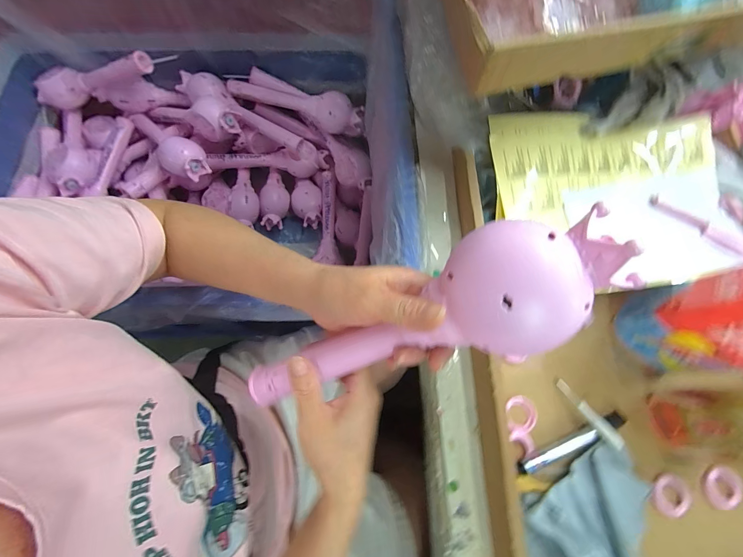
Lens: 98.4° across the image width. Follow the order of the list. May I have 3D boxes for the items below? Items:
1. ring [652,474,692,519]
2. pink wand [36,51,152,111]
[{"bbox_3d":[0.326,0.236,0.346,0.032,0.007,0.041,25,74,5],"label":"ring"},{"bbox_3d":[-0.585,-0.423,0.684,0.293,0.064,0.052,-5,72,15],"label":"pink wand"}]

